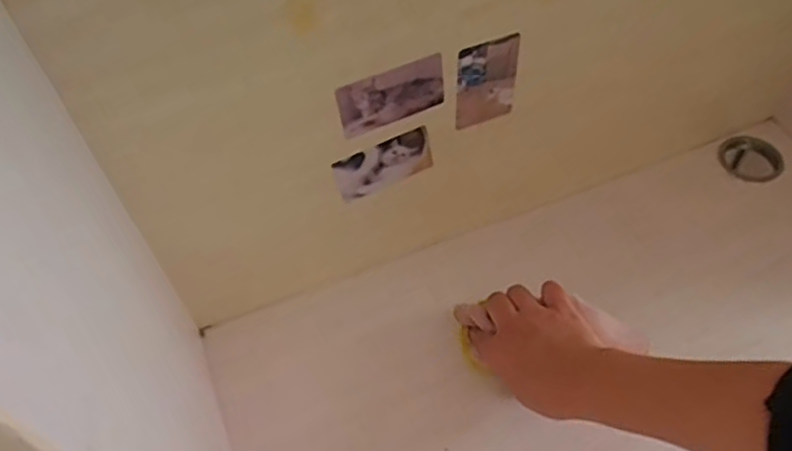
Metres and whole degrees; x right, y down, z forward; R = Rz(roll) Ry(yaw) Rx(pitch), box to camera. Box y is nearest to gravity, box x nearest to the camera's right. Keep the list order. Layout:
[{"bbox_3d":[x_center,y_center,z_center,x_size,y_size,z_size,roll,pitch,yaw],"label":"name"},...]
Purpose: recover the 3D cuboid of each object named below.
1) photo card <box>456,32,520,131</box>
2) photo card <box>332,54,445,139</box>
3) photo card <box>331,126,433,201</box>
[{"bbox_3d":[0.074,-0.115,0.548,0.051,0.087,0.007,-18,53,-8],"label":"photo card"},{"bbox_3d":[-0.003,-0.099,0.520,0.084,0.053,0.006,-19,54,-11],"label":"photo card"},{"bbox_3d":[-0.009,-0.051,0.575,0.084,0.052,0.006,-23,51,-5],"label":"photo card"}]

